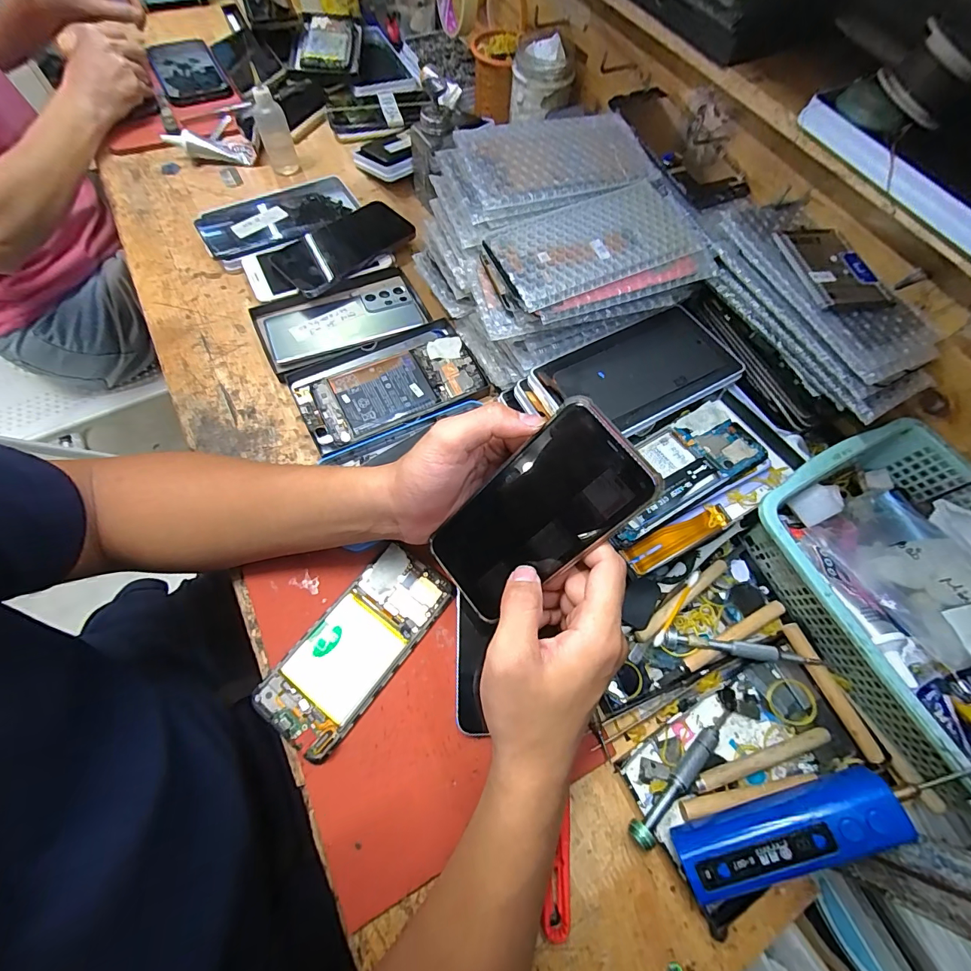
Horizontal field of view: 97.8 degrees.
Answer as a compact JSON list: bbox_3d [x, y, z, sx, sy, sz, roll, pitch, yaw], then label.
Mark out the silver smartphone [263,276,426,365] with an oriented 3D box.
[{"bbox_3d":[-0.153,-0.179,0.463,0.160,0.010,0.086,-23,70,-13],"label":"silver smartphone"}]

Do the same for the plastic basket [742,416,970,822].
[{"bbox_3d":[0.345,0.090,0.320,0.202,0.066,0.277,-25,70,-14],"label":"plastic basket"}]

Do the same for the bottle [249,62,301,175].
[{"bbox_3d":[-0.274,-0.465,0.541,0.036,0.100,0.033,-22,69,-13],"label":"bottle"}]

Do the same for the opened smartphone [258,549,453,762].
[{"bbox_3d":[-0.097,0.121,0.325,0.068,0.008,0.149,35,69,12],"label":"opened smartphone"}]

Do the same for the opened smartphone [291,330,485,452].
[{"bbox_3d":[-0.093,-0.099,0.414,0.169,0.012,0.085,-27,76,-15],"label":"opened smartphone"}]

